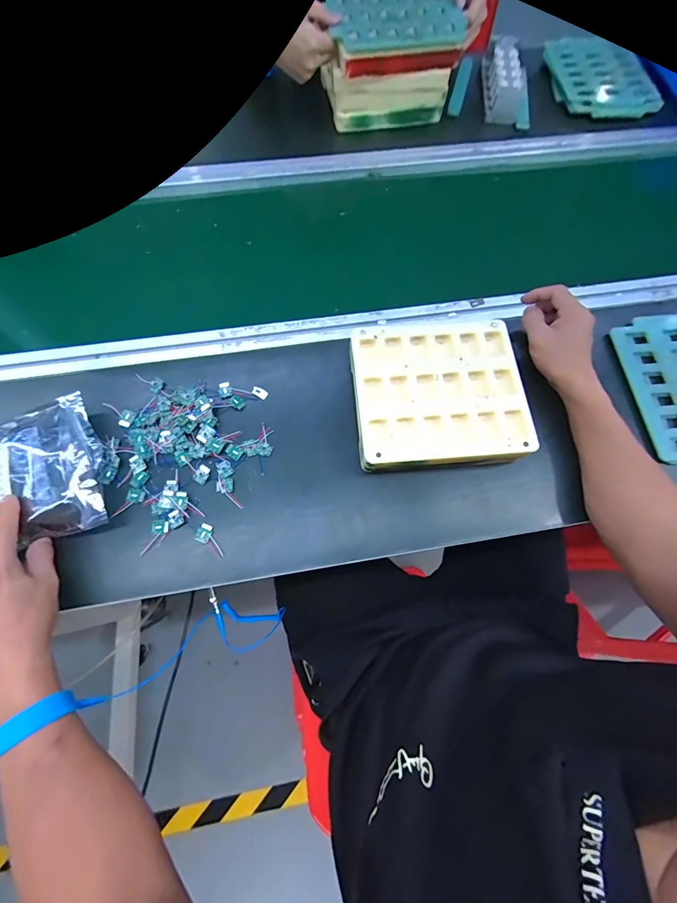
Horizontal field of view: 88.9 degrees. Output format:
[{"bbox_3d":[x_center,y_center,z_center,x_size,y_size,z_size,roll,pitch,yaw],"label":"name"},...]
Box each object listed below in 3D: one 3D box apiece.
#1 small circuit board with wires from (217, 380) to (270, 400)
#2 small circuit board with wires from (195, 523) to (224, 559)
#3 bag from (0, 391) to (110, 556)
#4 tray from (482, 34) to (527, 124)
[{"bbox_3d":[-0.126,-0.080,0.455,0.064,0.004,0.023,4,72,0],"label":"small circuit board with wires"},{"bbox_3d":[-0.144,0.102,0.397,0.041,0.007,0.021,36,75,10],"label":"small circuit board with wires"},{"bbox_3d":[-0.403,0.047,0.388,0.252,0.043,0.168,-21,74,-8],"label":"bag"},{"bbox_3d":[0.315,-0.711,0.659,0.064,0.049,0.174,6,72,1],"label":"tray"}]

